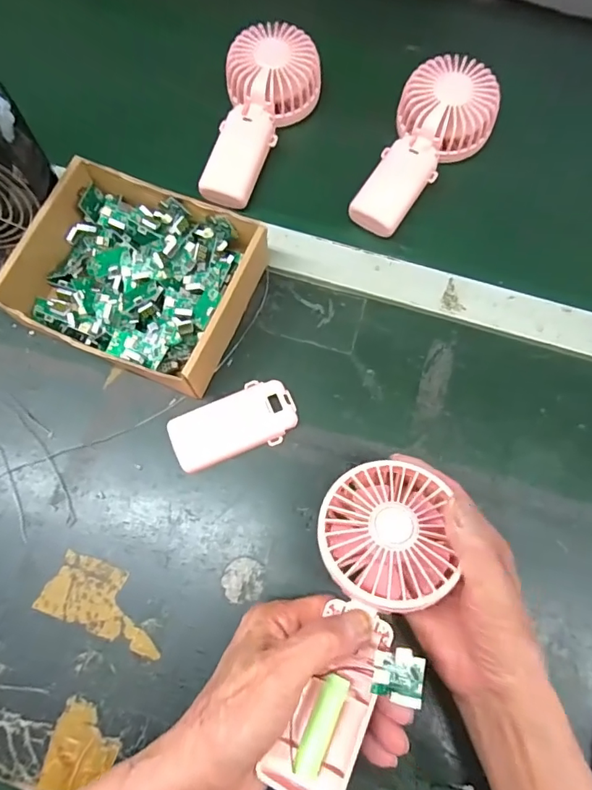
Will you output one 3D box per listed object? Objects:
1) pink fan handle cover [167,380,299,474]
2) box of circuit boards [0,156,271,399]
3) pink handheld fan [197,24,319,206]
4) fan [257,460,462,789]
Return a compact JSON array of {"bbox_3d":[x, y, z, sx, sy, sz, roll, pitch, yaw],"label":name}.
[{"bbox_3d":[-0.047,0.022,0.370,0.094,0.016,0.049,-19,74,-7],"label":"pink fan handle cover"},{"bbox_3d":[-0.125,-0.091,0.384,0.170,0.055,0.143,22,74,6],"label":"box of circuit boards"},{"bbox_3d":[-0.032,-0.253,0.445,0.081,0.051,0.174,13,73,4],"label":"pink handheld fan"},{"bbox_3d":[0.039,0.123,0.269,0.075,0.032,0.182,18,70,5],"label":"fan"}]

